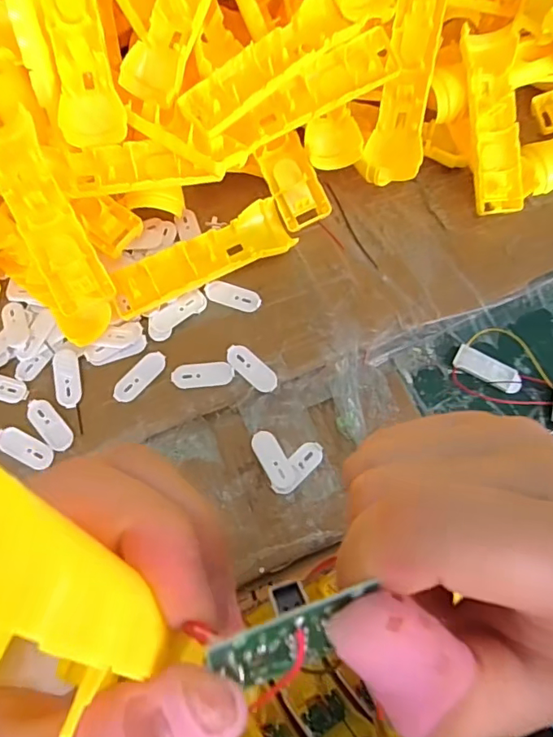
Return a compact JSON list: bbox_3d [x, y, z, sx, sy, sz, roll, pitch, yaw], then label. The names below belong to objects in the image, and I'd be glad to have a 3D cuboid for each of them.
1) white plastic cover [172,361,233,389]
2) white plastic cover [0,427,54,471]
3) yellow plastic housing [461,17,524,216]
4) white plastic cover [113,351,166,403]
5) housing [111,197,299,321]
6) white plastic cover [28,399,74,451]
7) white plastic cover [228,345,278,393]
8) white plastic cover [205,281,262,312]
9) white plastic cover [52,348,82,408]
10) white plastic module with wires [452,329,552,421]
[{"bbox_3d":[-0.061,0.005,0.417,0.050,0.004,0.020,-6,75,-3],"label":"white plastic cover"},{"bbox_3d":[-0.199,0.063,0.400,0.049,0.007,0.022,25,75,5],"label":"white plastic cover"},{"bbox_3d":[0.196,-0.222,0.457,0.049,0.020,0.159,-6,93,-3],"label":"yellow plastic housing"},{"bbox_3d":[-0.113,0.006,0.417,0.020,0.004,0.050,41,77,9],"label":"white plastic cover"},{"bbox_3d":[-0.063,-0.092,0.434,0.155,0.022,0.048,-27,77,-9],"label":"housing"},{"bbox_3d":[-0.181,0.044,0.403,0.020,0.006,0.050,-39,79,-11],"label":"white plastic cover"},{"bbox_3d":[-0.020,0.000,0.422,0.050,0.004,0.021,43,77,10],"label":"white plastic cover"},{"bbox_3d":[-0.038,-0.064,0.441,0.049,0.004,0.020,19,75,4],"label":"white plastic cover"},{"bbox_3d":[-0.172,0.008,0.417,0.022,0.004,0.049,-9,75,-4],"label":"white plastic cover"},{"bbox_3d":[0.208,0.003,0.429,0.107,0.020,0.065,23,75,5],"label":"white plastic module with wires"}]

